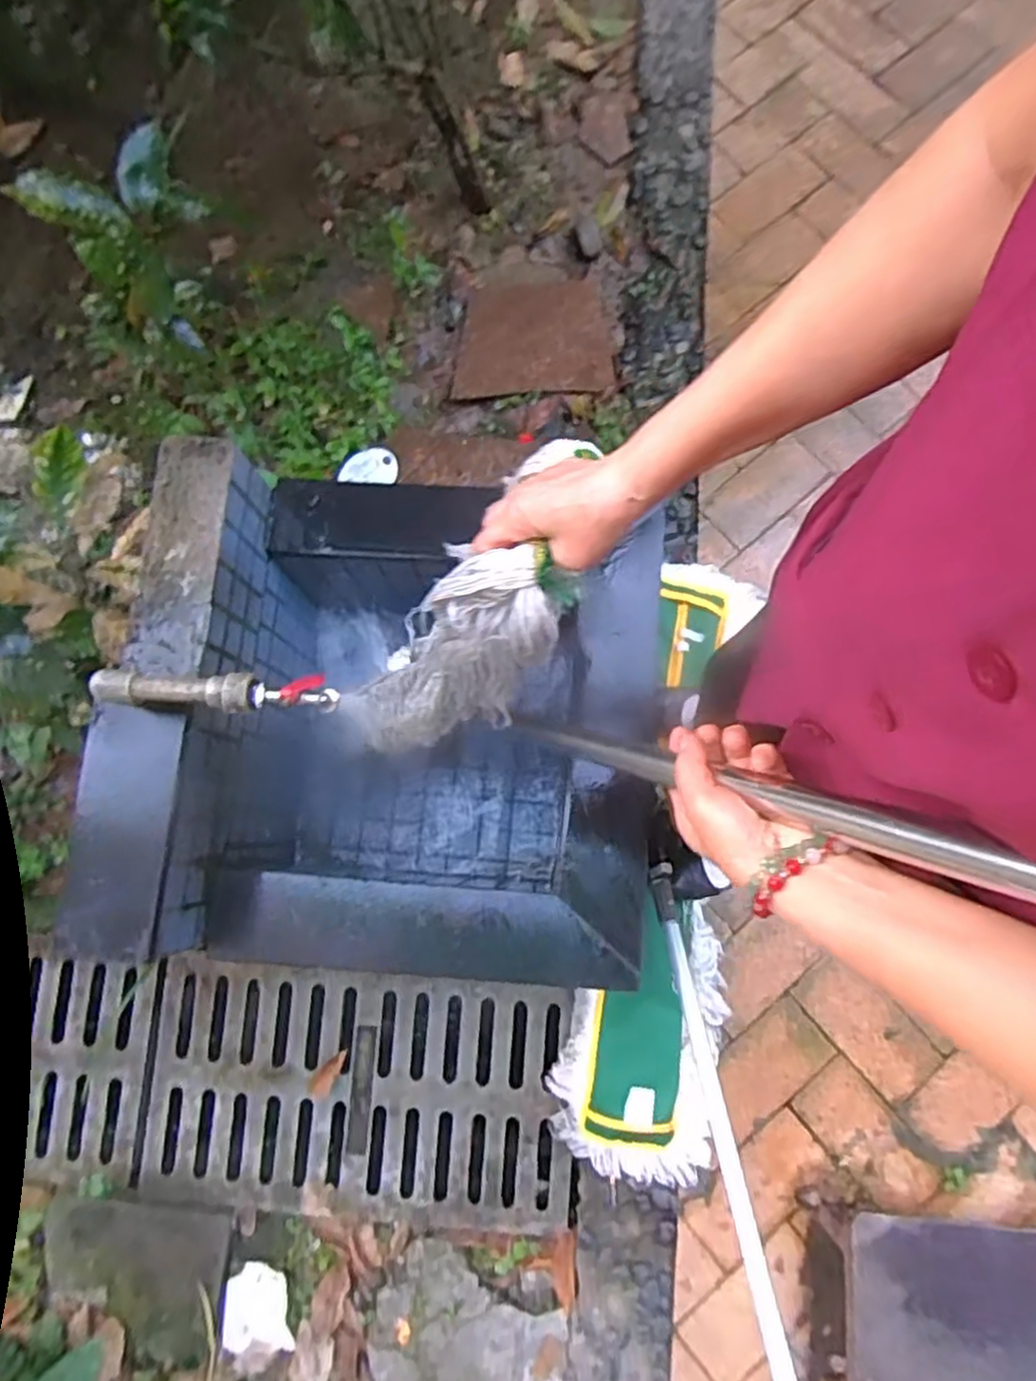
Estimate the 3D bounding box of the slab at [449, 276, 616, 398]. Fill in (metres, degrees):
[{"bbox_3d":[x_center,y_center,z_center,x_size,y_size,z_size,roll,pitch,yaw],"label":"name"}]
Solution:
[{"bbox_3d":[0.023,-0.693,1.436,0.301,0.027,0.249,-7,80,1],"label":"slab"}]

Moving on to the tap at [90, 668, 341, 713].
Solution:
[{"bbox_3d":[-0.310,0.000,0.769,0.245,0.058,0.049,1,80,2],"label":"tap"}]

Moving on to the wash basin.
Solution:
[{"bbox_3d":[-0.151,0.049,1.055,0.670,0.474,0.622,4,81,3],"label":"wash basin"}]

